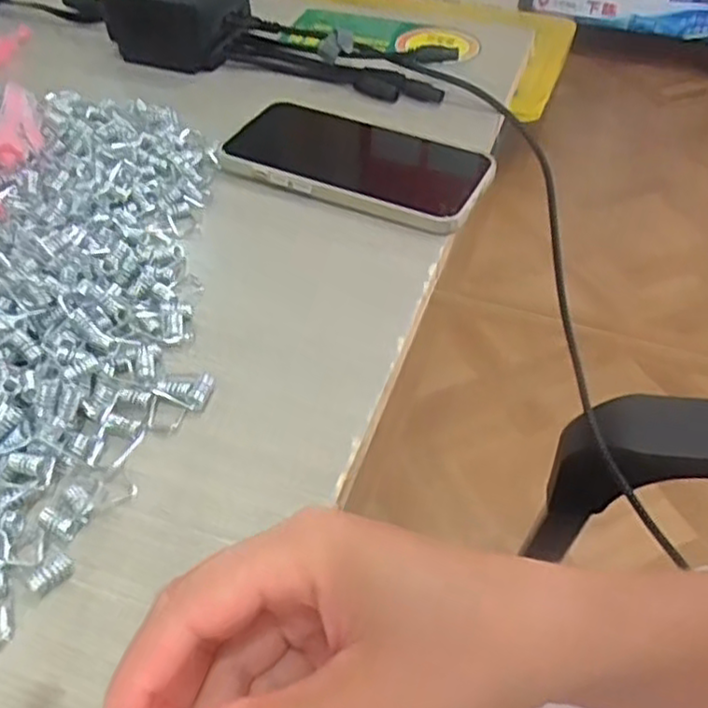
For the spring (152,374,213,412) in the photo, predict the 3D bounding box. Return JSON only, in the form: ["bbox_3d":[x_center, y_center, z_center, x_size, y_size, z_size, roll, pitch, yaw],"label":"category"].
[{"bbox_3d":[-0.069,0.014,0.294,0.024,0.008,0.015,16,48,15],"label":"spring"}]

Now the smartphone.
[{"bbox_3d":[-0.004,-0.111,0.414,0.160,0.014,0.075,20,49,18],"label":"smartphone"}]

